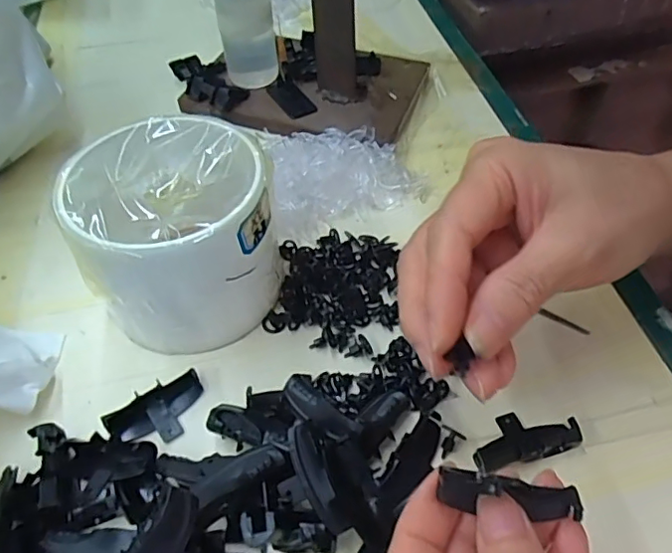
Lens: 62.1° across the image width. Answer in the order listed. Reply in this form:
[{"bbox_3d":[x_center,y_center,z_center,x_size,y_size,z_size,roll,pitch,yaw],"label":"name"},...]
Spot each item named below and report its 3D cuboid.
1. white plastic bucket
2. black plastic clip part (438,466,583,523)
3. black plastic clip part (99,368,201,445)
[{"bbox_3d":[-0.070,-0.017,0.254,0.083,0.068,0.091,-12,51,-9],"label":"white plastic bucket"},{"bbox_3d":[0.052,0.066,0.171,0.041,0.009,0.011,8,51,3],"label":"black plastic clip part"},{"bbox_3d":[-0.075,0.057,0.235,0.040,0.009,0.022,-23,53,-17],"label":"black plastic clip part"}]

